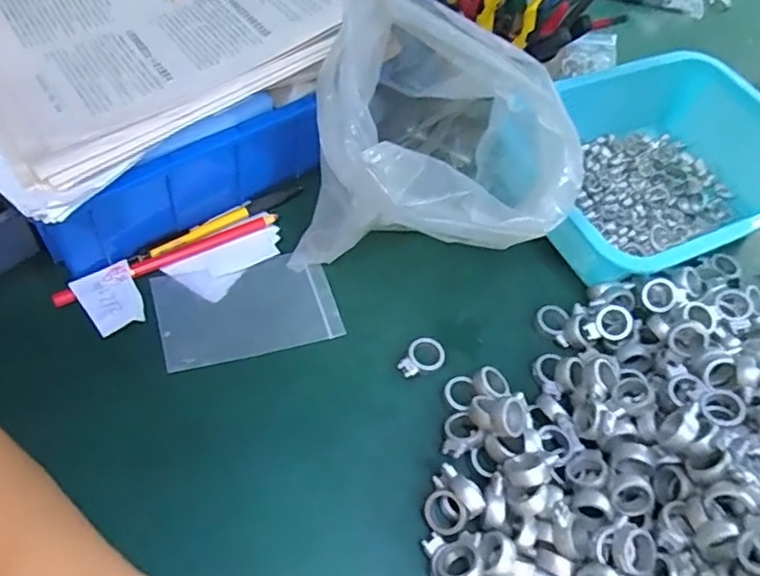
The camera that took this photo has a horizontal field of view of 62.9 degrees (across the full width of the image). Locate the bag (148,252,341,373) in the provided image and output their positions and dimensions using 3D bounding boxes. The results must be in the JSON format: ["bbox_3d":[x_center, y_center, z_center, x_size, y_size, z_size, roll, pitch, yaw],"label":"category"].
[{"bbox_3d":[-0.098,0.015,0.459,0.125,0.006,0.082,-13,55,-15],"label":"bag"}]

